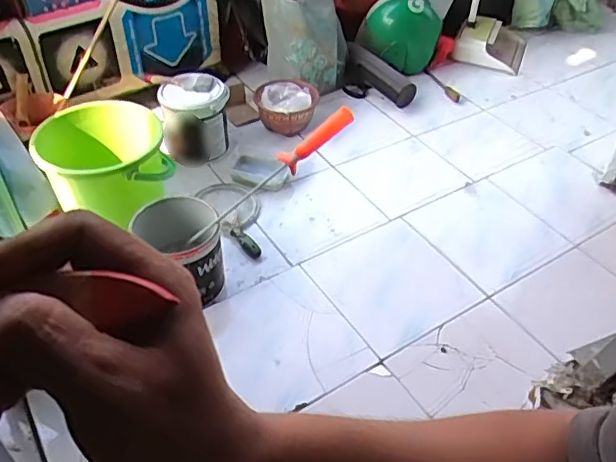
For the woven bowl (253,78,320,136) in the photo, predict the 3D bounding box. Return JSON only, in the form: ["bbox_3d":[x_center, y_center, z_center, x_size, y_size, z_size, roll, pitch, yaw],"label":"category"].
[{"bbox_3d":[-0.068,-0.390,1.714,0.195,0.097,0.202,0,45,-3],"label":"woven bowl"}]

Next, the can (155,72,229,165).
[{"bbox_3d":[-0.318,-0.329,1.589,0.191,0.187,0.215,-7,46,-10],"label":"can"}]

